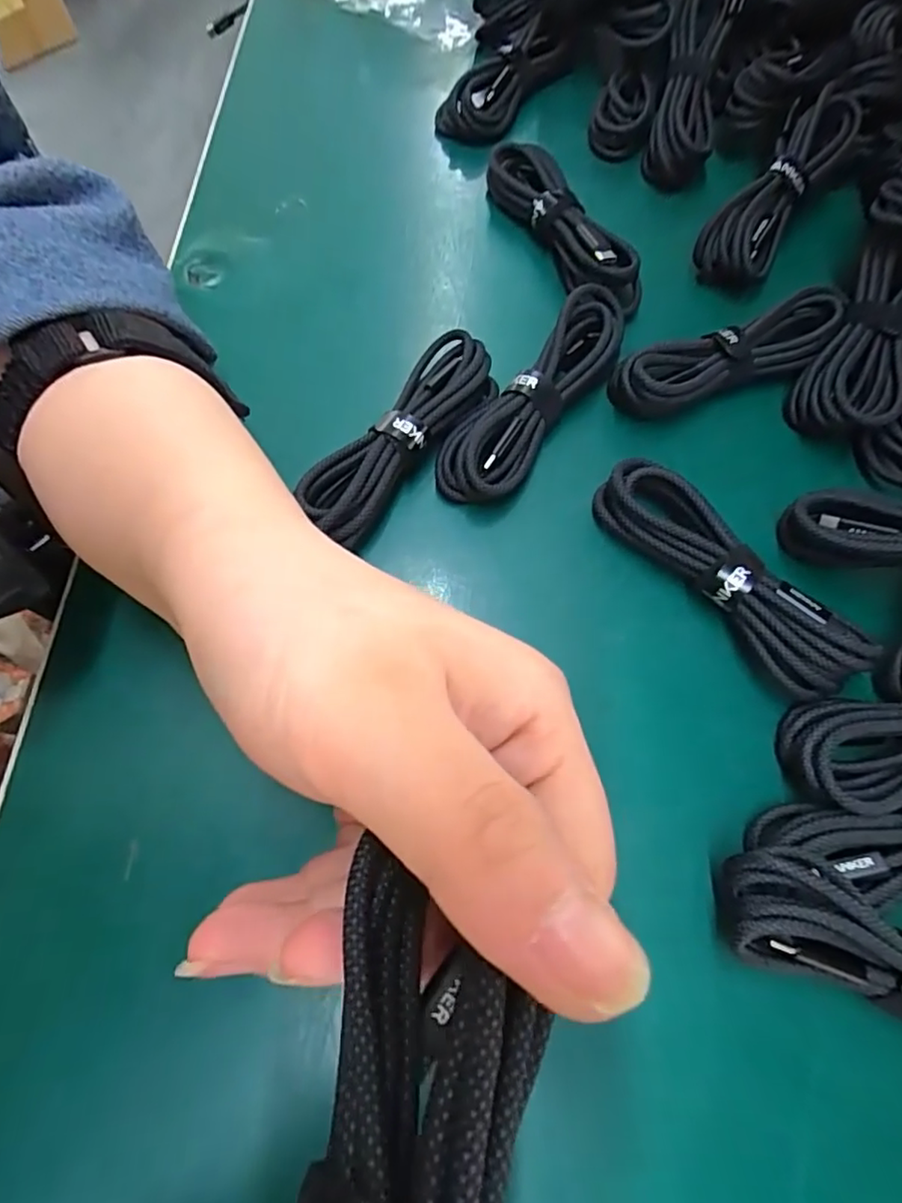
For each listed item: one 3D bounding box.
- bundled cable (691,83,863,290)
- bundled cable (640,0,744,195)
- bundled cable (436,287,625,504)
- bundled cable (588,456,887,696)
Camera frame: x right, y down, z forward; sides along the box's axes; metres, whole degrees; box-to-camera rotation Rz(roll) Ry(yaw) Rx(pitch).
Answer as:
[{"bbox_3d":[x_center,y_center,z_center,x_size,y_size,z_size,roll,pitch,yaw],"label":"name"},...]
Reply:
[{"bbox_3d":[0.164,-0.204,0.290,0.032,0.025,0.107,36,85,13],"label":"bundled cable"},{"bbox_3d":[0.130,-0.283,0.317,0.033,0.024,0.114,12,86,5],"label":"bundled cable"},{"bbox_3d":[0.036,-0.084,0.254,0.029,0.032,0.116,36,73,13],"label":"bundled cable"},{"bbox_3d":[0.101,-0.009,0.223,0.026,0.027,0.111,-38,73,-14],"label":"bundled cable"}]

